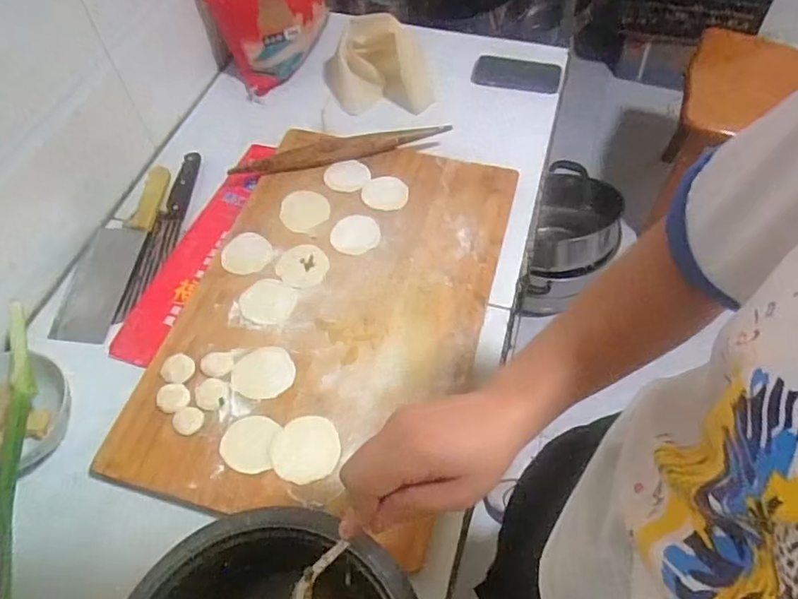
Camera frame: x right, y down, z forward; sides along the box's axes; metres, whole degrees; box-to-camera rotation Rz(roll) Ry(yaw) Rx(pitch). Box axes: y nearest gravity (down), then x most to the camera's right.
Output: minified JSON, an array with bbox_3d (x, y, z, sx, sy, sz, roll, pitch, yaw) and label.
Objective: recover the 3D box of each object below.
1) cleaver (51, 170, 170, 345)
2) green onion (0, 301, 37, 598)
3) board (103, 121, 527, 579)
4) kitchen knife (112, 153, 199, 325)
[{"bbox_3d":[-0.405,-0.072,0.798,0.077,0.035,0.282,5,56,5],"label":"cleaver"},{"bbox_3d":[-0.394,0.154,0.585,0.034,0.035,0.349,-14,57,-7],"label":"green onion"},{"bbox_3d":[-0.087,-0.003,0.731,0.392,0.022,0.552,11,57,10],"label":"board"},{"bbox_3d":[-0.347,-0.095,0.829,0.031,0.038,0.291,4,56,5],"label":"kitchen knife"}]

